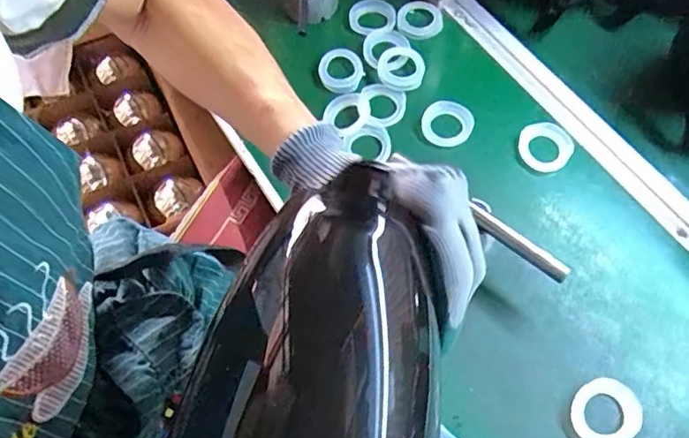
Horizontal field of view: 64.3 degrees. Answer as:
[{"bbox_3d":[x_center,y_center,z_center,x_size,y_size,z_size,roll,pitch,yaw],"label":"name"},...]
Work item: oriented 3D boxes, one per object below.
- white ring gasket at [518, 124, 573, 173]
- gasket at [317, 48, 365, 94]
[{"bbox_3d":[0.232,-0.084,0.623,0.059,0.013,0.056,0,64,1],"label":"white ring gasket"},{"bbox_3d":[-0.004,-0.185,0.677,0.055,0.014,0.057,-1,64,1],"label":"gasket"}]

